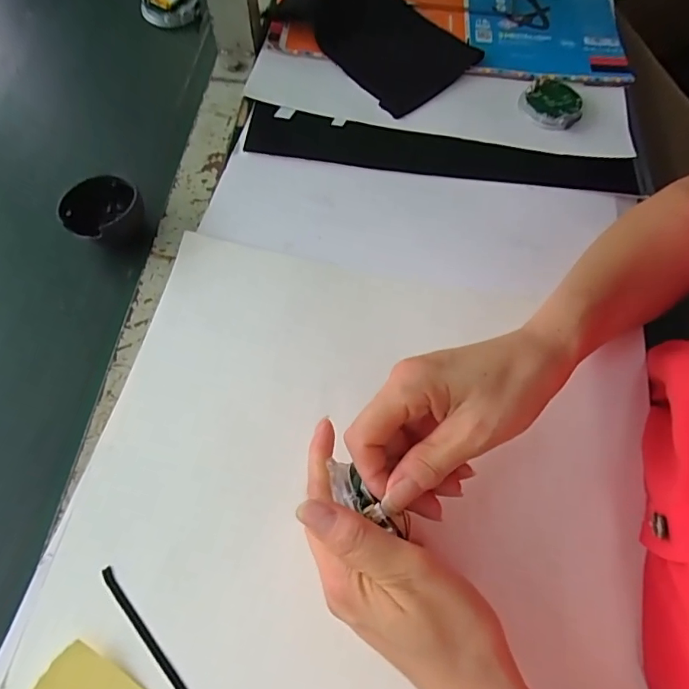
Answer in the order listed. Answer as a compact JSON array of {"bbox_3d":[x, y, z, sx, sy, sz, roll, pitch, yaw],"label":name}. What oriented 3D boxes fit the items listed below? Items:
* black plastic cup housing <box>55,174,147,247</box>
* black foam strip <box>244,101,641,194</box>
[{"bbox_3d":[-0.194,-0.107,0.376,0.049,0.027,0.060,39,71,15],"label":"black plastic cup housing"},{"bbox_3d":[0.084,-0.172,0.417,0.343,0.007,0.060,9,66,3],"label":"black foam strip"}]

